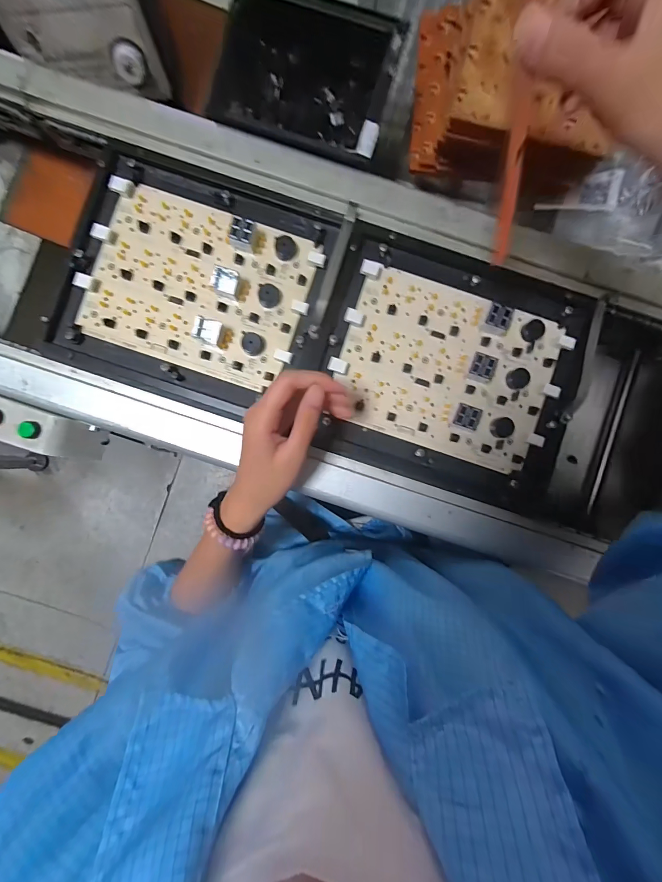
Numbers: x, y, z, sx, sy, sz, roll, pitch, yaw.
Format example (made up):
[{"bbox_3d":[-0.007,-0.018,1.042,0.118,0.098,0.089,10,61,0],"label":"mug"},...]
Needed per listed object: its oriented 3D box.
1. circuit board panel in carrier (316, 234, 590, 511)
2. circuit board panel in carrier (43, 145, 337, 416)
[{"bbox_3d":[0.120,-0.068,0.369,0.249,0.021,0.223,16,90,0],"label":"circuit board panel in carrier"},{"bbox_3d":[-0.139,-0.158,0.369,0.251,0.024,0.218,18,90,-3],"label":"circuit board panel in carrier"}]

